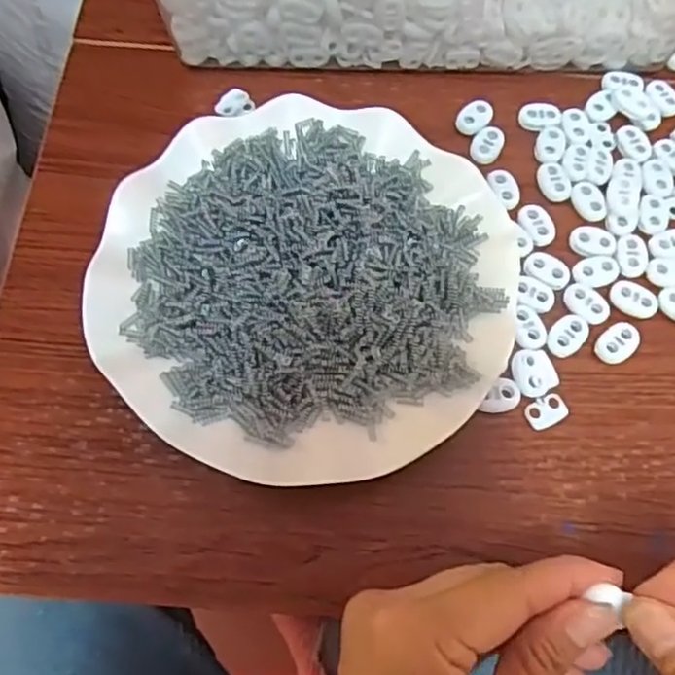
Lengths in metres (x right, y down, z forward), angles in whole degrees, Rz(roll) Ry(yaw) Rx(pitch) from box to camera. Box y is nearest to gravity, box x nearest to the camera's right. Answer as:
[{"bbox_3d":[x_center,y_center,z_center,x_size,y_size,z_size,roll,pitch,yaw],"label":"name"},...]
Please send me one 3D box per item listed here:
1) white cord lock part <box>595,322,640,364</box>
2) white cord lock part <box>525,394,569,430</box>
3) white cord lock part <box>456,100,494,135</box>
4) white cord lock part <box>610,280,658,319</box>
[{"bbox_3d":[0.131,0.002,0.301,0.023,0.004,0.015,-42,76,-15],"label":"white cord lock part"},{"bbox_3d":[0.095,0.033,0.290,0.019,0.004,0.012,-23,72,-10],"label":"white cord lock part"},{"bbox_3d":[0.074,-0.119,0.349,0.015,0.007,0.022,39,73,12],"label":"white cord lock part"},{"bbox_3d":[0.143,-0.019,0.309,0.022,0.004,0.017,24,71,7],"label":"white cord lock part"}]

